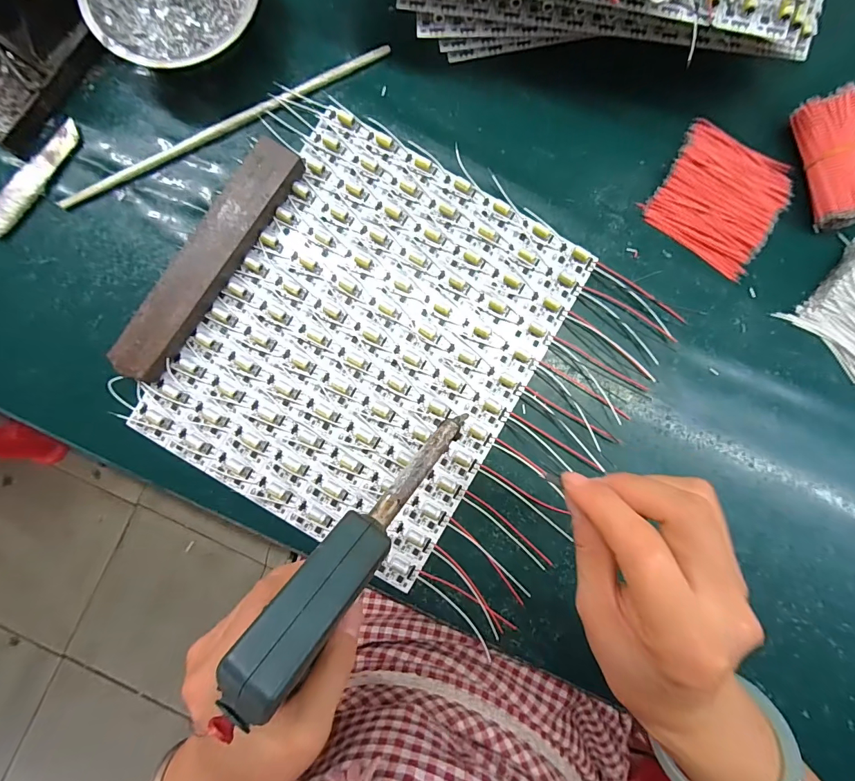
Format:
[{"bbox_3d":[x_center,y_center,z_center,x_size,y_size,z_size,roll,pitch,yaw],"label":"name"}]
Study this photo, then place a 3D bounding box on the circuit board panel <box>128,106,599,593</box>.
[{"bbox_3d":[-0.041,-0.036,0.302,0.234,0.009,0.283,31,87,1],"label":"circuit board panel"}]

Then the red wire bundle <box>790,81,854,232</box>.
[{"bbox_3d":[0.298,-0.169,0.296,0.027,0.030,0.092,-13,87,-1],"label":"red wire bundle"}]

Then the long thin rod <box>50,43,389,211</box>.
[{"bbox_3d":[-0.154,-0.207,0.312,0.276,0.008,0.011,-28,87,-2],"label":"long thin rod"}]

